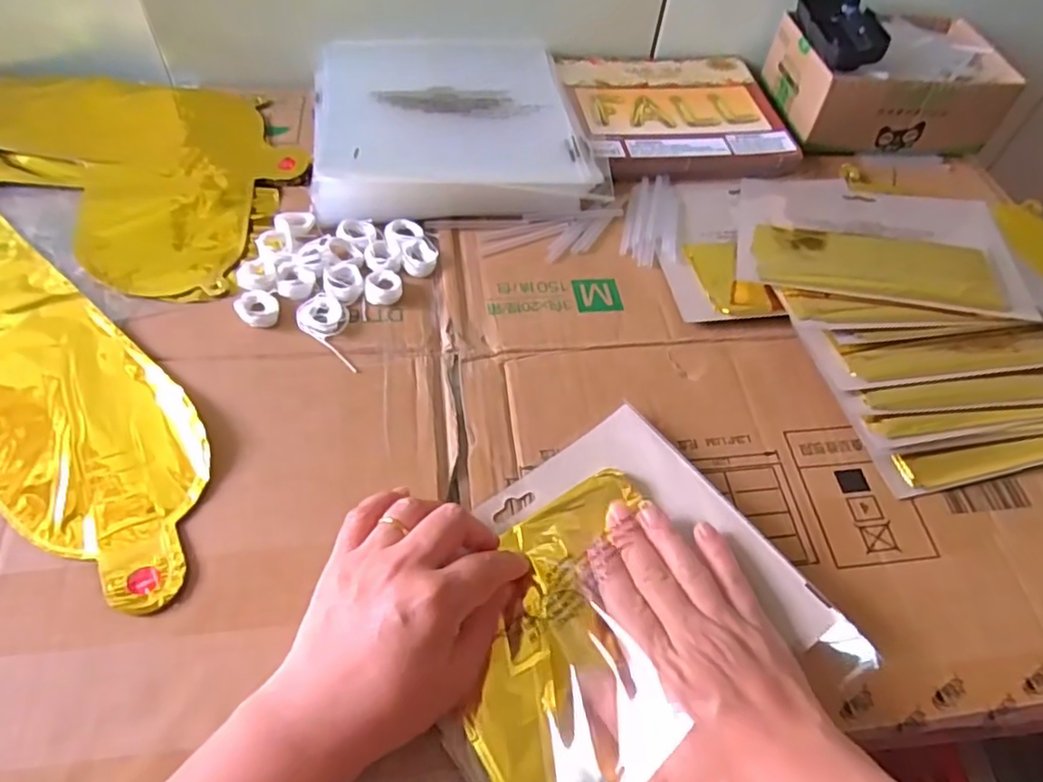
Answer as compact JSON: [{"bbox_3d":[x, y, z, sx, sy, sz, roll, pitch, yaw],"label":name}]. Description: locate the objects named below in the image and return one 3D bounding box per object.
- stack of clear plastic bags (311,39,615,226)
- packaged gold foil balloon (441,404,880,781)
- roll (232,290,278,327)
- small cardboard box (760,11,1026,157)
[{"bbox_3d":[-0.061,-0.239,0.560,0.219,0.030,0.240,-5,56,-8],"label":"stack of clear plastic bags"},{"bbox_3d":[0.041,0.110,0.337,0.186,0.020,0.177,-29,56,-16],"label":"packaged gold foil balloon"},{"bbox_3d":[-0.176,-0.055,0.434,0.026,0.007,0.030,-8,56,-10],"label":"roll"},{"bbox_3d":[0.344,-0.300,0.609,0.191,0.068,0.132,-1,55,-6],"label":"small cardboard box"}]

